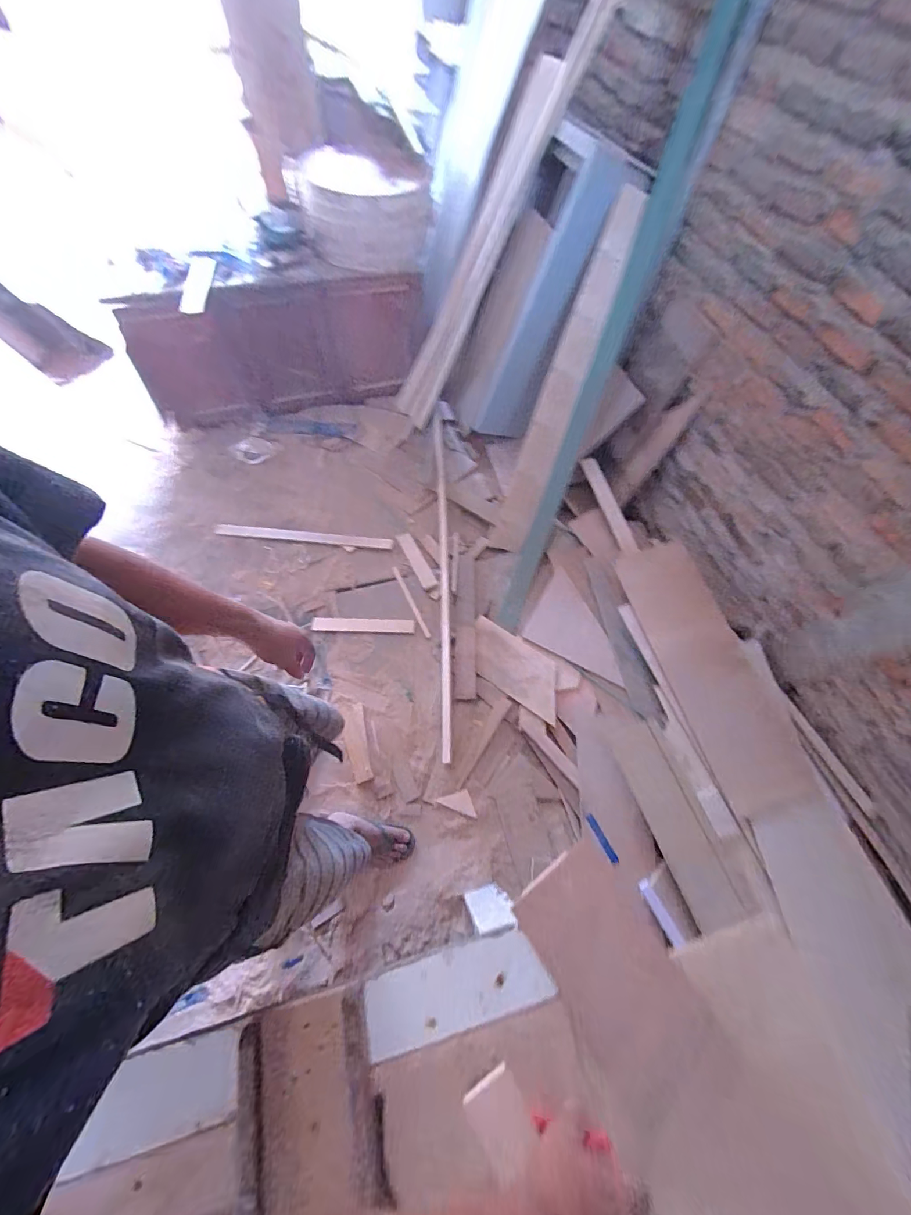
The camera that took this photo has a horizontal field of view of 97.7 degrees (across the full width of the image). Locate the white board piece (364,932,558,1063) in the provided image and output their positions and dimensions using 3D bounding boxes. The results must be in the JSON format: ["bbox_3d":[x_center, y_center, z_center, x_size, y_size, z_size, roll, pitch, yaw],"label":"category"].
[{"bbox_3d":[0.003,0.442,0.459,0.204,0.014,0.071,-13,64,-9],"label":"white board piece"}]

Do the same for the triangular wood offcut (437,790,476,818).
[{"bbox_3d":[0.012,0.604,1.250,0.125,0.014,0.063,20,66,10],"label":"triangular wood offcut"}]

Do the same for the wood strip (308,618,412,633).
[{"bbox_3d":[-0.345,0.066,1.490,0.375,0.018,0.053,0,64,0],"label":"wood strip"}]

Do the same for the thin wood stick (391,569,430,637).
[{"bbox_3d":[-0.170,-0.026,1.544,0.026,0.014,0.328,-25,66,-11],"label":"thin wood stick"}]

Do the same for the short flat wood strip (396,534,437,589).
[{"bbox_3d":[-0.164,-0.198,1.640,0.061,0.013,0.278,-25,67,-12],"label":"short flat wood strip"}]

